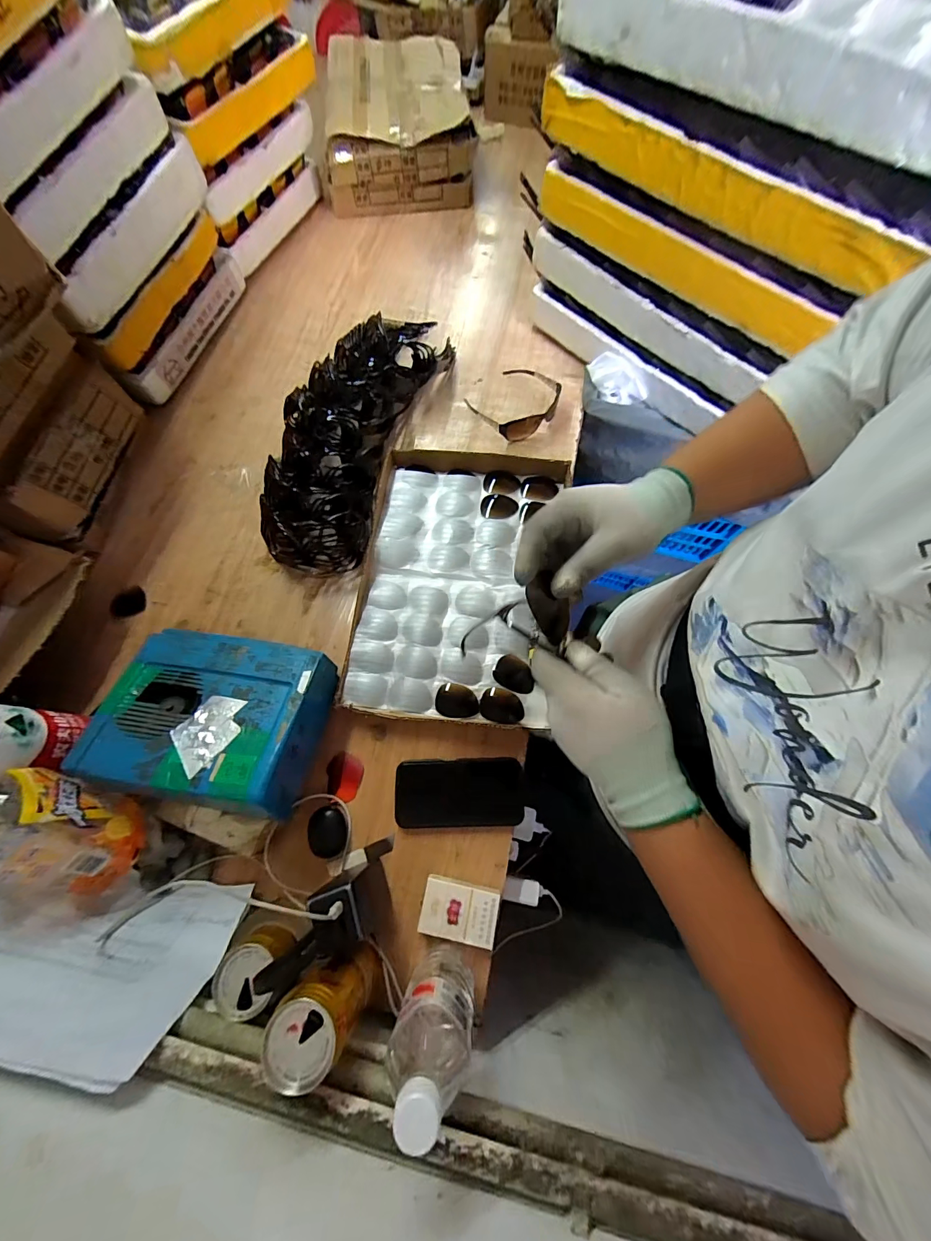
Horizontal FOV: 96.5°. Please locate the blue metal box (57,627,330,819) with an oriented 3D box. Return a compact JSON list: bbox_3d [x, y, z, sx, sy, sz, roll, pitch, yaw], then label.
[{"bbox_3d":[-0.307,0.118,0.531,0.234,0.139,0.188,10,71,5],"label":"blue metal box"}]

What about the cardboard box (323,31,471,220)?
[{"bbox_3d":[-0.154,-1.166,0.979,0.321,0.182,0.415,-4,71,0],"label":"cardboard box"}]

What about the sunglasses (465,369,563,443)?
[{"bbox_3d":[0.094,-0.411,0.765,0.165,0.039,0.154,-40,74,-11],"label":"sunglasses"}]

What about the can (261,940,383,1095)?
[{"bbox_3d":[-0.130,0.360,0.395,0.071,0.140,0.076,34,75,13],"label":"can"}]

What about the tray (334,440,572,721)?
[{"bbox_3d":[-0.005,-0.064,0.646,0.305,0.048,0.435,5,70,2],"label":"tray"}]

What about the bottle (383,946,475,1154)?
[{"bbox_3d":[-0.028,0.372,0.371,0.072,0.210,0.074,1,71,2],"label":"bottle"}]

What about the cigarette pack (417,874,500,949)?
[{"bbox_3d":[-0.007,0.348,0.499,0.089,0.021,0.056,10,71,5],"label":"cigarette pack"}]

